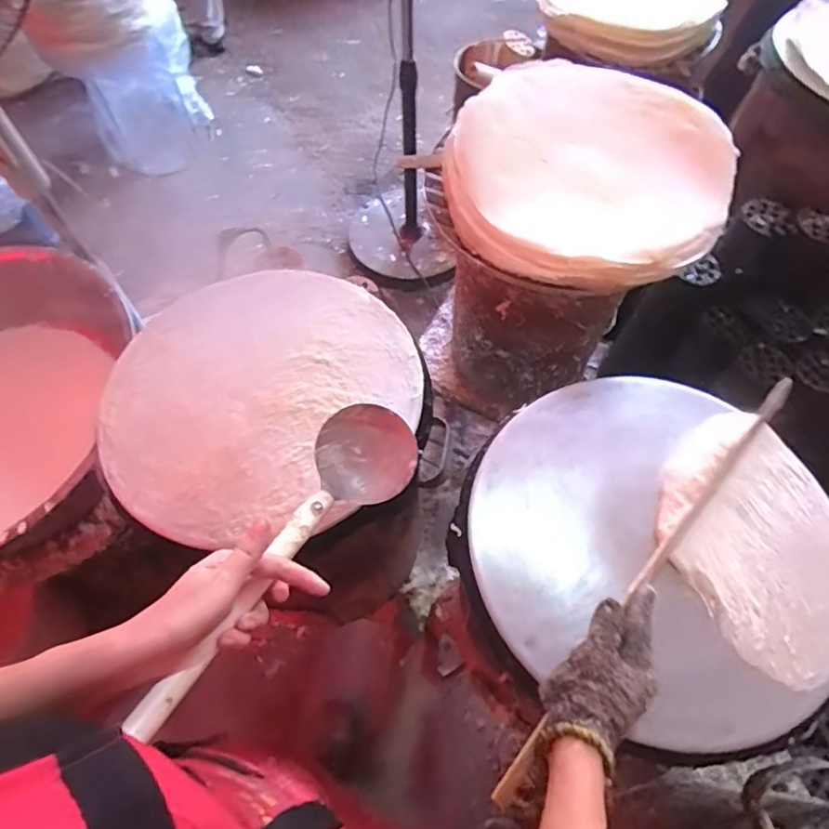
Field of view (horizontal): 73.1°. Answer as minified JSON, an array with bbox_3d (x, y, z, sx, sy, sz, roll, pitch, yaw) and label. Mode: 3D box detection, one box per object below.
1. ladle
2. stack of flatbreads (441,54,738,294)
[{"bbox_3d":[-0.104,0.111,0.458,0.087,0.068,0.312,27,49,15],"label":"ladle"},{"bbox_3d":[0.242,-0.340,0.769,0.360,0.071,0.386,31,67,17],"label":"stack of flatbreads"}]

